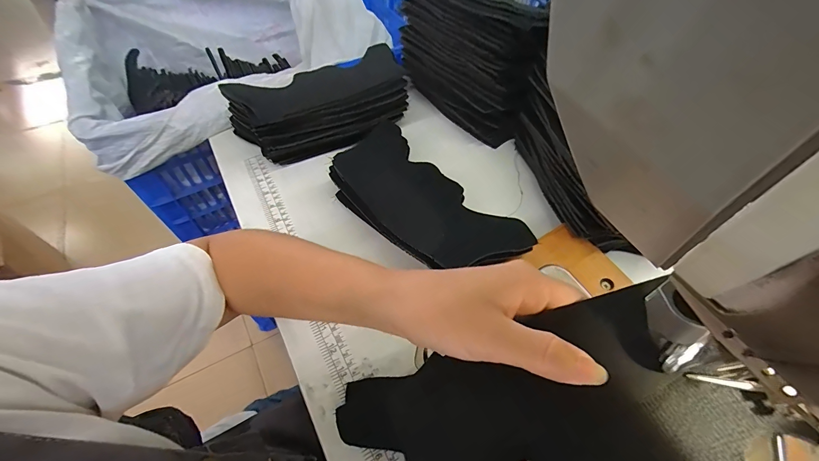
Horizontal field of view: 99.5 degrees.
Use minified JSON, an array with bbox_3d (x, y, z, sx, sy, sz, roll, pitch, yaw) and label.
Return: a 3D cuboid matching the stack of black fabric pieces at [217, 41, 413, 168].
[{"bbox_3d":[-0.124,-0.181,0.497,0.245,0.082,0.127,-24,59,-18],"label":"stack of black fabric pieces"}]

